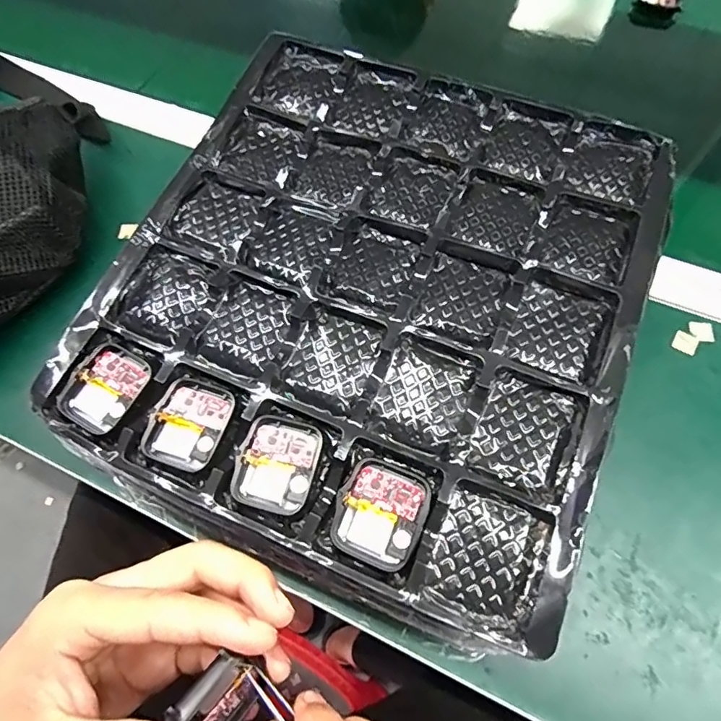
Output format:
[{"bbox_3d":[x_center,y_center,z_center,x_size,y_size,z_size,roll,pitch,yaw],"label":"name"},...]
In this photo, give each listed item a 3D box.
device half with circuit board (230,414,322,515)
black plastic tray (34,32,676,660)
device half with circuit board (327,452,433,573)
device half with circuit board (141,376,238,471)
[{"bbox_3d":[-0.039,0.048,0.229,0.036,0.006,0.043,13,68,9],"label":"device half with circuit board"},{"bbox_3d":[0.007,-0.045,0.261,0.260,0.021,0.297,20,69,11],"label":"black plastic tray"},{"bbox_3d":[0.009,0.068,0.217,0.037,0.008,0.043,23,70,13],"label":"device half with circuit board"},{"bbox_3d":[-0.083,0.030,0.238,0.035,0.007,0.043,16,68,10],"label":"device half with circuit board"}]

